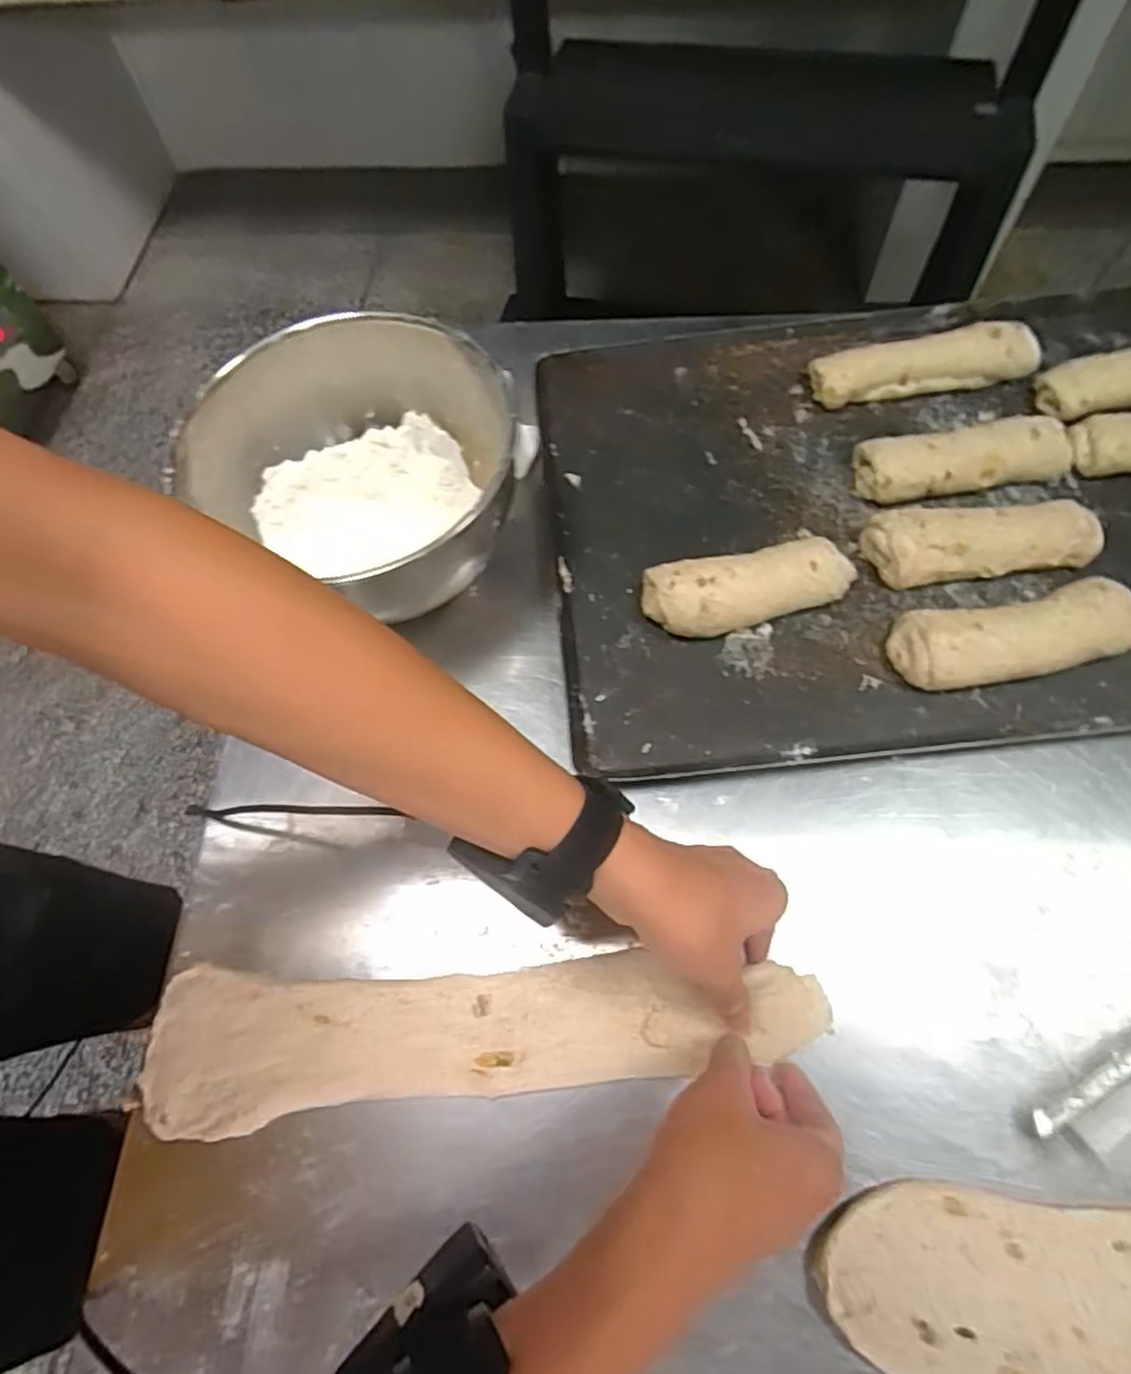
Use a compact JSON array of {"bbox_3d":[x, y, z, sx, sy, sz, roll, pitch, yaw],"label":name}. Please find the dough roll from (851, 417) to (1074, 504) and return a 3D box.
[{"bbox_3d":[0.310,-0.175,0.546,0.163,0.032,0.049,-6,66,1],"label":"dough roll"}]

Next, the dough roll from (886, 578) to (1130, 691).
[{"bbox_3d":[0.307,-0.035,0.482,0.159,0.035,0.058,-10,66,-1],"label":"dough roll"}]

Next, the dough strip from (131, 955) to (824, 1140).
[{"bbox_3d":[-0.049,0.198,0.401,0.384,0.016,0.076,-5,66,2],"label":"dough strip"}]

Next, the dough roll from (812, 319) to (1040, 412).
[{"bbox_3d":[0.302,-0.270,0.586,0.192,0.030,0.040,-10,66,-1],"label":"dough roll"}]

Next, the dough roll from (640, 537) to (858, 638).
[{"bbox_3d":[0.133,-0.074,0.508,0.155,0.037,0.059,-10,66,-1],"label":"dough roll"}]

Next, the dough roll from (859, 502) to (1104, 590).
[{"bbox_3d":[0.306,-0.109,0.516,0.157,0.033,0.052,-7,66,0],"label":"dough roll"}]

